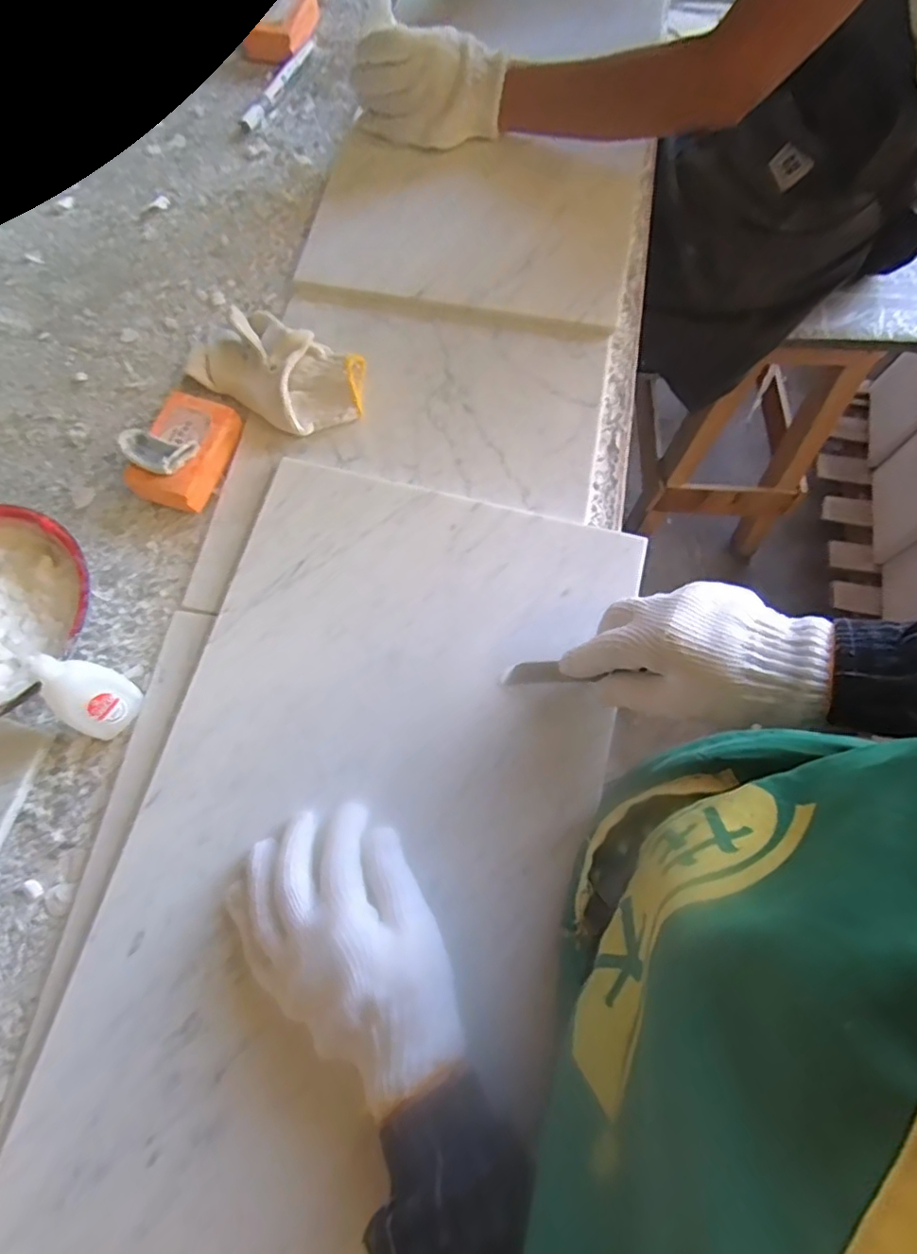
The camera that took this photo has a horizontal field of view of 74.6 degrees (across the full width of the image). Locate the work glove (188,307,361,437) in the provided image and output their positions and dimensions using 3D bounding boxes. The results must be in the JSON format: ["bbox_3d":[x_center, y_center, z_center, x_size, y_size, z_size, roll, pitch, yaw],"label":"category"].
[{"bbox_3d":[-0.155,-0.225,0.522,0.161,0.033,0.091,30,74,10],"label":"work glove"}]

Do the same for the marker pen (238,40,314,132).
[{"bbox_3d":[-0.195,-0.594,0.663,0.018,0.014,0.151,26,73,9],"label":"marker pen"}]

